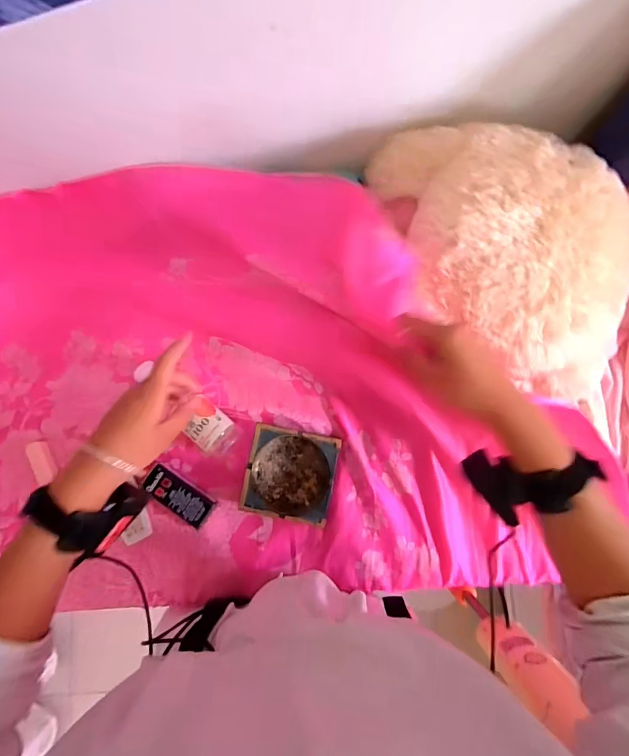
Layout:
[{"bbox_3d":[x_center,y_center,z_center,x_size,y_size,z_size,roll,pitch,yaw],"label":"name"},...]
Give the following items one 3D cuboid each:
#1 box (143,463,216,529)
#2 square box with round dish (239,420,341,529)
[{"bbox_3d":[-0.219,0.191,0.675,0.114,0.025,0.053,33,84,5],"label":"box"},{"bbox_3d":[-0.037,0.154,0.662,0.140,0.046,0.141,11,83,2],"label":"square box with round dish"}]

